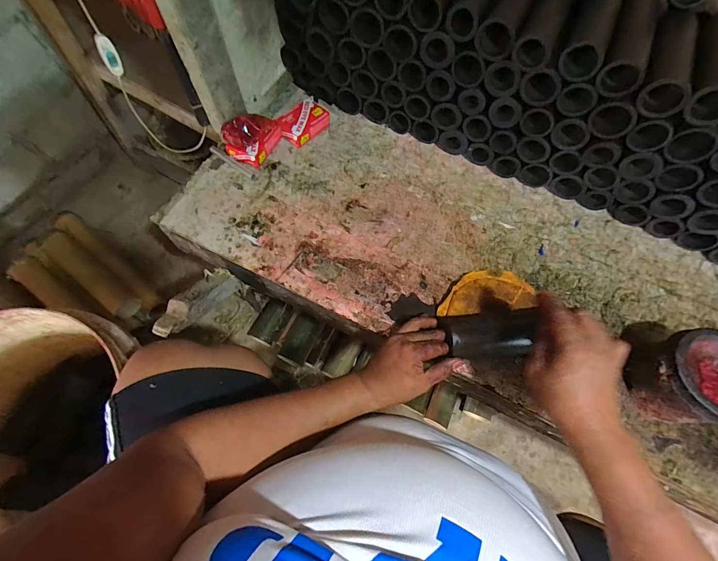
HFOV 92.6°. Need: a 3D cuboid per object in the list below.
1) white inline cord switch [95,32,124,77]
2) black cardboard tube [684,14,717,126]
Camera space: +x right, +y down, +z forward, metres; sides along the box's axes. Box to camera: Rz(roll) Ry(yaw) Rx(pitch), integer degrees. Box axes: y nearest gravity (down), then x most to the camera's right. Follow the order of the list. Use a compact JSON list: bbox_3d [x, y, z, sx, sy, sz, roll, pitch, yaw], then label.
[{"bbox_3d":[-0.394,-0.356,0.542,0.024,0.056,0.018,-23,33,-13],"label":"white inline cord switch"},{"bbox_3d":[0.473,-0.289,0.463,0.055,0.047,0.187,22,65,8],"label":"black cardboard tube"}]

